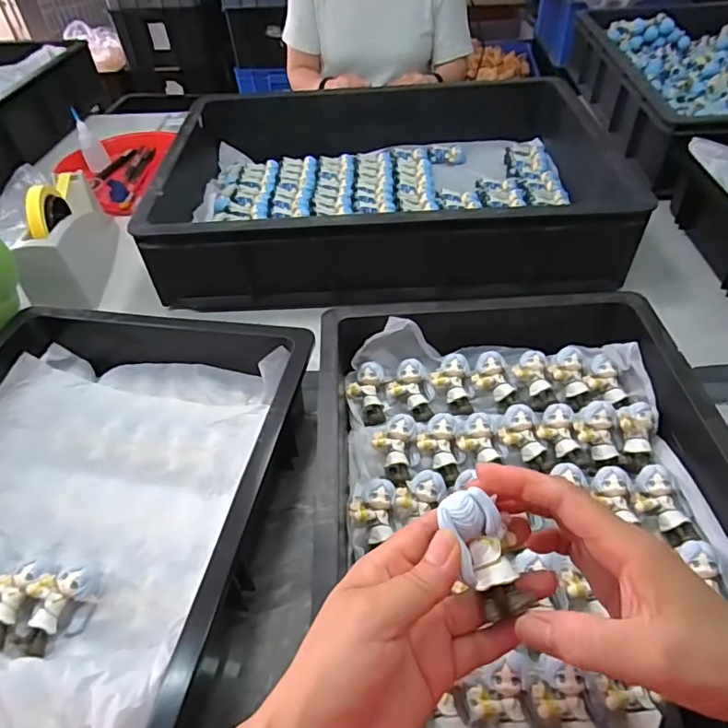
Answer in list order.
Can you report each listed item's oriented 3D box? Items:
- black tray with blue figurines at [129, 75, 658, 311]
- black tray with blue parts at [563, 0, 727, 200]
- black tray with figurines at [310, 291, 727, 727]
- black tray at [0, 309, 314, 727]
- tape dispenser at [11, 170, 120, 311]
[{"bbox_3d":[0.022,-0.259,0.760,0.588,0.119,0.417,-3,46,0],"label":"black tray with blue figurines"},{"bbox_3d":[0.610,-0.493,0.914,0.349,0.139,0.587,-1,46,3],"label":"black tray with blue parts"},{"bbox_3d":[0.122,0.128,0.393,0.325,0.091,0.463,-4,46,-1],"label":"black tray with figurines"},{"bbox_3d":[-0.234,0.126,0.401,0.318,0.071,0.472,7,47,10],"label":"black tray"},{"bbox_3d":[-0.402,-0.178,0.712,0.075,0.116,0.201,-6,46,-2],"label":"tape dispenser"}]

